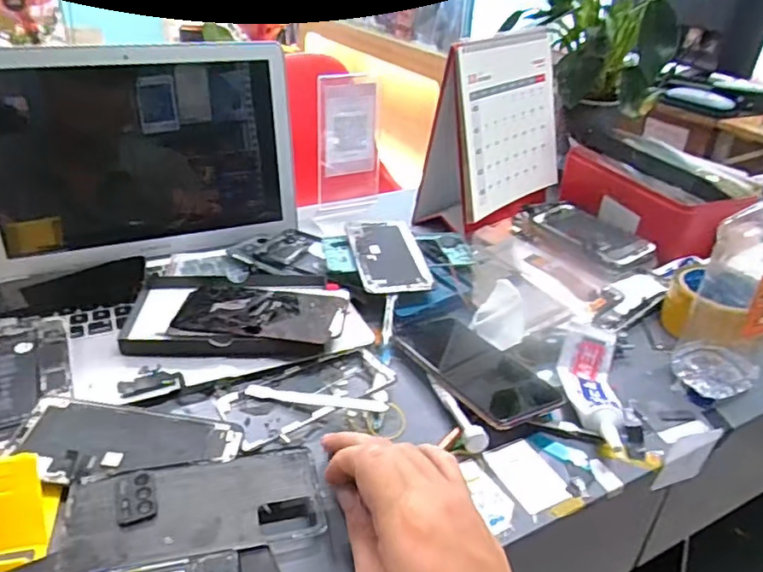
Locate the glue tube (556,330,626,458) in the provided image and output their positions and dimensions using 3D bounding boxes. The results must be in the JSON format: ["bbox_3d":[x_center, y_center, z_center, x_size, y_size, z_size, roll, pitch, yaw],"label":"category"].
[{"bbox_3d":[0.176,0.084,0.493,0.046,0.039,0.120,7,31,6],"label":"glue tube"}]

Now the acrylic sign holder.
[{"bbox_3d":[-0.040,-0.176,0.753,0.078,0.182,0.051,3,31,0],"label":"acrylic sign holder"}]

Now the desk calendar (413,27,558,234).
[{"bbox_3d":[0.147,-0.204,0.767,0.108,0.201,0.208,23,36,30],"label":"desk calendar"}]

